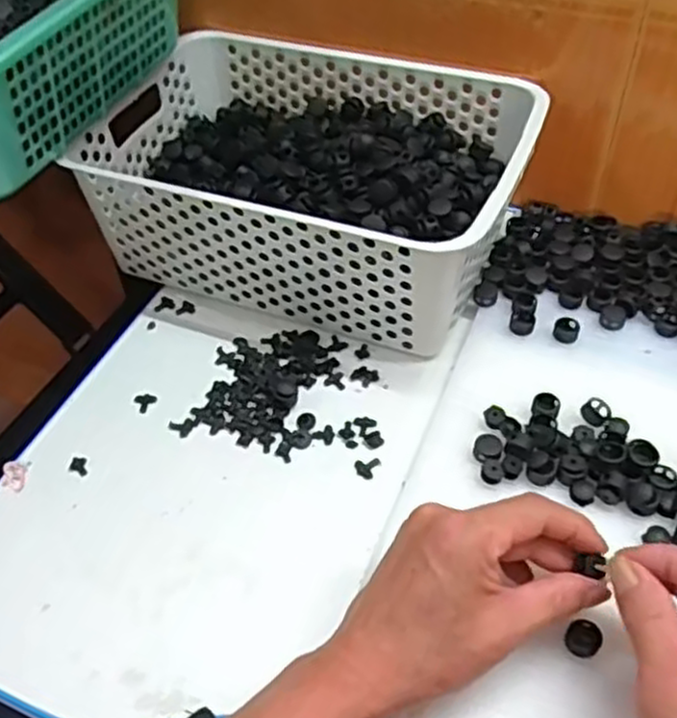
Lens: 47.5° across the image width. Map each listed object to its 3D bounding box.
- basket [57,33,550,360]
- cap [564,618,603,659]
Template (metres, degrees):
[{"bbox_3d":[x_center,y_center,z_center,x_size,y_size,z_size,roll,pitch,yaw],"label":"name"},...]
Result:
[{"bbox_3d":[-0.018,-0.132,0.578,0.298,0.108,0.199,16,52,17],"label":"basket"},{"bbox_3d":[0.123,0.141,0.387,0.016,0.010,0.016,-2,49,2],"label":"cap"}]

